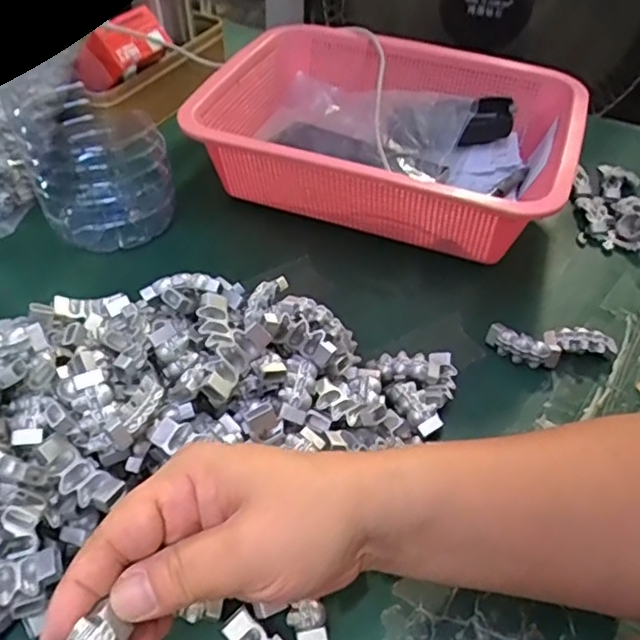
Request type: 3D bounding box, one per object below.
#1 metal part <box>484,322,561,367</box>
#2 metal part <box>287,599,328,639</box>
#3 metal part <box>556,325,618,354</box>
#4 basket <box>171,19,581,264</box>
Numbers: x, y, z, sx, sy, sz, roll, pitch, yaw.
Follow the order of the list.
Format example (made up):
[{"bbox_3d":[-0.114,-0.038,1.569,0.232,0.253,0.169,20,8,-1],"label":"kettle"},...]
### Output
[{"bbox_3d":[0.138,0.019,0.414,0.049,0.020,0.013,22,50,18],"label":"metal part"},{"bbox_3d":[-0.006,0.149,0.292,0.018,0.013,0.018,-4,47,-6],"label":"metal part"},{"bbox_3d":[0.186,0.016,0.420,0.042,0.018,0.016,4,47,2],"label":"metal part"},{"bbox_3d":[0.058,-0.153,0.522,0.290,0.093,0.212,18,49,14],"label":"basket"}]

